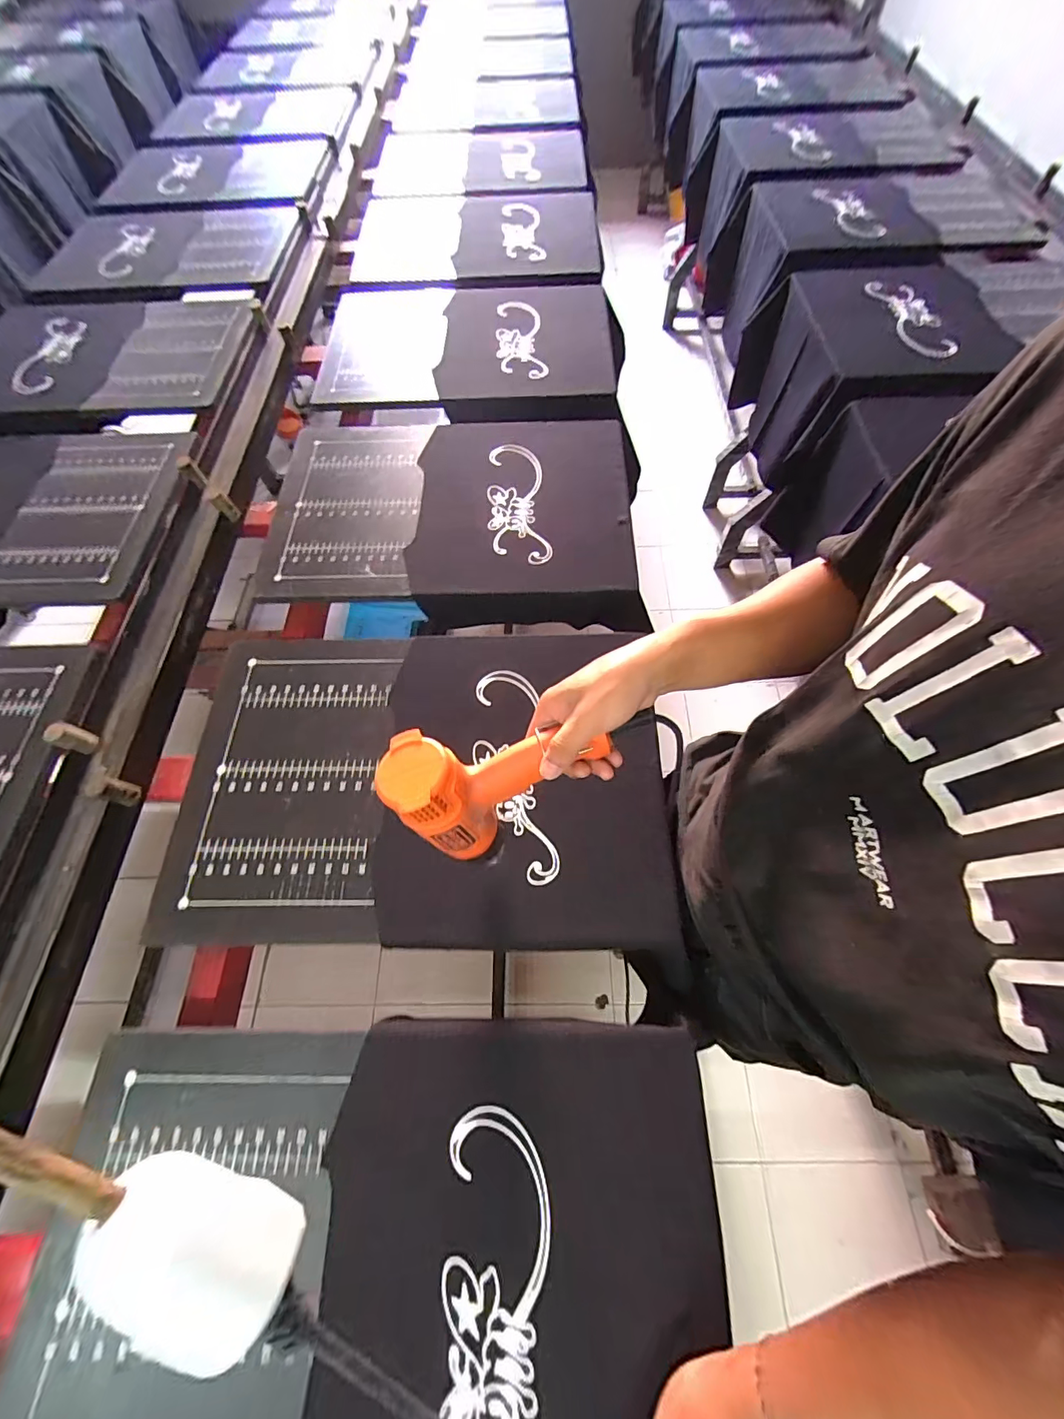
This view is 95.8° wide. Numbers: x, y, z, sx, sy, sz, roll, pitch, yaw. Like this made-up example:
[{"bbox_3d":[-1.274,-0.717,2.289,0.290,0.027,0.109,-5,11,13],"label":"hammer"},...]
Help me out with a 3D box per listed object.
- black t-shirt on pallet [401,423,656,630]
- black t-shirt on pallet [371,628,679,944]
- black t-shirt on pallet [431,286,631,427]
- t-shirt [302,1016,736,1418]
[{"bbox_3d":[-0.006,-0.326,0.837,0.369,0.095,0.424,-1,64,1],"label":"black t-shirt on pallet"},{"bbox_3d":[-0.012,0.074,0.601,0.341,0.034,0.399,-3,64,2],"label":"black t-shirt on pallet"},{"bbox_3d":[0.004,-0.724,1.006,0.394,0.118,0.425,-2,64,1],"label":"black t-shirt on pallet"},{"bbox_3d":[-0.007,0.511,0.407,0.346,0.043,0.410,0,64,3],"label":"t-shirt"}]

